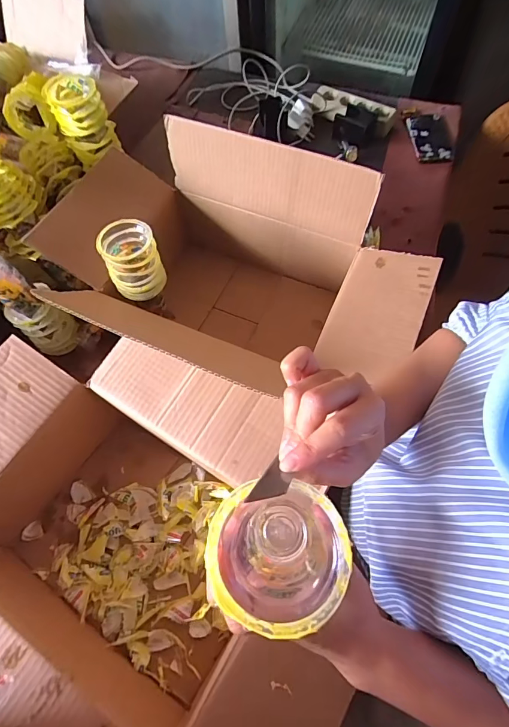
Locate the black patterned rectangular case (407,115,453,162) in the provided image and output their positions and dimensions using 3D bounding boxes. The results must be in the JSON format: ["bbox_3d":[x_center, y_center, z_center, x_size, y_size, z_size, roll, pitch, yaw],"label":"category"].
[{"bbox_3d":[0.405,-0.525,0.882,0.085,0.018,0.164,-1,65,1],"label":"black patterned rectangular case"}]

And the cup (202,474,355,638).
[{"bbox_3d":[0.013,0.110,0.229,0.070,0.076,0.067,0,65,1],"label":"cup"}]

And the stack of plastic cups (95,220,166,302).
[{"bbox_3d":[-0.169,-0.144,0.537,0.071,0.080,0.071,-17,66,-7],"label":"stack of plastic cups"}]

